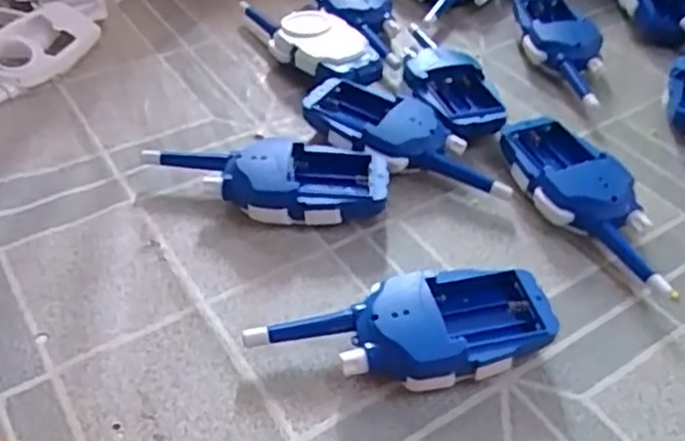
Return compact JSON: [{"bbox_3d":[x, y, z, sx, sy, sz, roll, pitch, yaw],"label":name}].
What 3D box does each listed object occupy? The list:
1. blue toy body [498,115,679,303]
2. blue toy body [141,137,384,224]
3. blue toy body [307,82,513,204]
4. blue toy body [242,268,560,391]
[{"bbox_3d":[0.165,-0.013,0.454,0.057,0.038,0.159,-13,48,-14],"label":"blue toy body"},{"bbox_3d":[-0.054,-0.027,0.463,0.166,0.036,0.063,-1,46,-4],"label":"blue toy body"},{"bbox_3d":[0.046,-0.058,0.499,0.166,0.034,0.065,30,52,24],"label":"blue toy body"},{"bbox_3d":[0.034,0.062,0.365,0.158,0.032,0.057,-8,47,-10],"label":"blue toy body"}]

